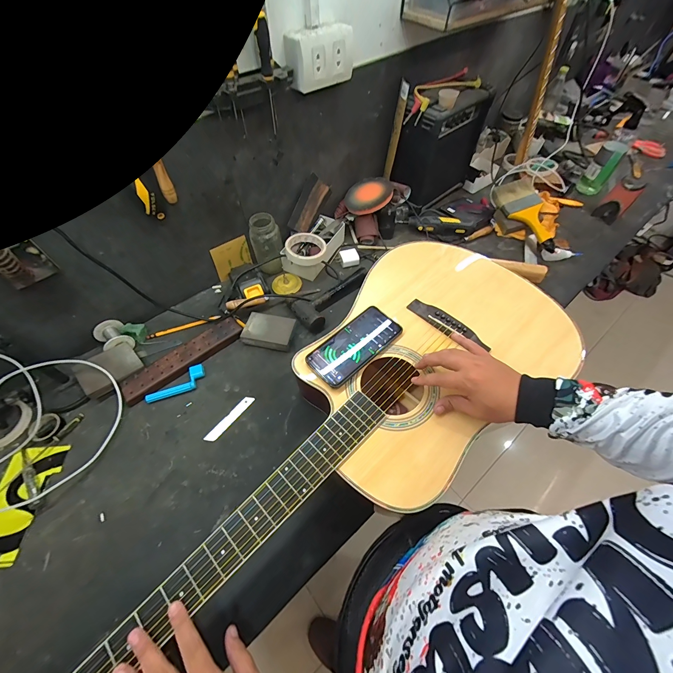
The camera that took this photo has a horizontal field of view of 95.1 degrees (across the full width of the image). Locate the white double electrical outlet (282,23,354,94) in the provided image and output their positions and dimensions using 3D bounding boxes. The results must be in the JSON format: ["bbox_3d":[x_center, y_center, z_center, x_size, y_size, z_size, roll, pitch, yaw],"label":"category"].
[{"bbox_3d":[-0.030,-0.514,0.564,0.050,0.076,0.125,39,65,23],"label":"white double electrical outlet"}]

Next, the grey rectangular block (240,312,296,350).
[{"bbox_3d":[-0.144,-0.013,0.655,0.100,0.029,0.074,9,57,7],"label":"grey rectangular block"}]

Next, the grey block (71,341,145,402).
[{"bbox_3d":[-0.431,0.065,0.589,0.079,0.030,0.100,47,52,7],"label":"grey block"}]

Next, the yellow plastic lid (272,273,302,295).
[{"bbox_3d":[-0.120,-0.129,0.744,0.069,0.017,0.062,-40,72,-21],"label":"yellow plastic lid"}]

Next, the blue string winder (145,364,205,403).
[{"bbox_3d":[-0.306,0.098,0.595,0.112,0.012,0.042,-37,63,-22],"label":"blue string winder"}]

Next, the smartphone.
[{"bbox_3d":[0.031,0.012,0.514,0.162,0.009,0.076,-38,64,-22],"label":"smartphone"}]

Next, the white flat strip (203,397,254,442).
[{"bbox_3d":[-0.196,0.151,0.569,0.020,0.004,0.104,33,62,21],"label":"white flat strip"}]

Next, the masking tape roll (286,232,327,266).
[{"bbox_3d":[-0.073,-0.203,0.722,0.093,0.033,0.083,-20,58,-12],"label":"masking tape roll"}]

